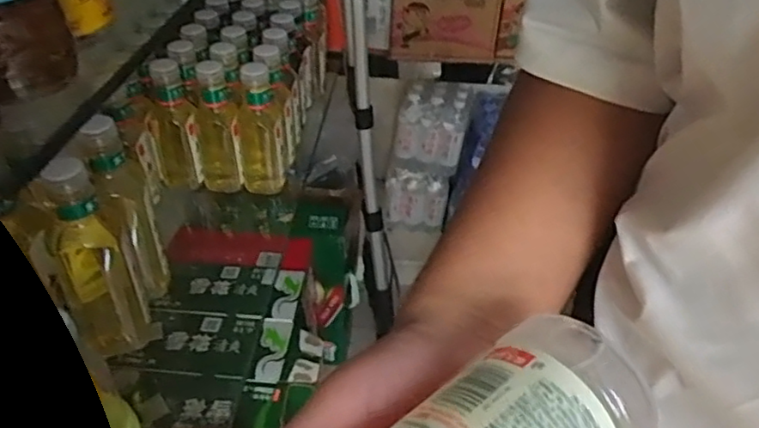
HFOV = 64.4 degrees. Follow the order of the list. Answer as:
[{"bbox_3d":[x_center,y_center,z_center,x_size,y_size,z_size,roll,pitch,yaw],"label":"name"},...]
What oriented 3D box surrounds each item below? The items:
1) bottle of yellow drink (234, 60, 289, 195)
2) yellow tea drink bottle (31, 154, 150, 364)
[{"bbox_3d":[-0.179,-0.137,0.938,0.084,0.206,0.071,-8,40,-11],"label":"bottle of yellow drink"},{"bbox_3d":[-0.322,0.062,0.671,0.067,0.205,0.087,-28,47,-31],"label":"yellow tea drink bottle"}]

